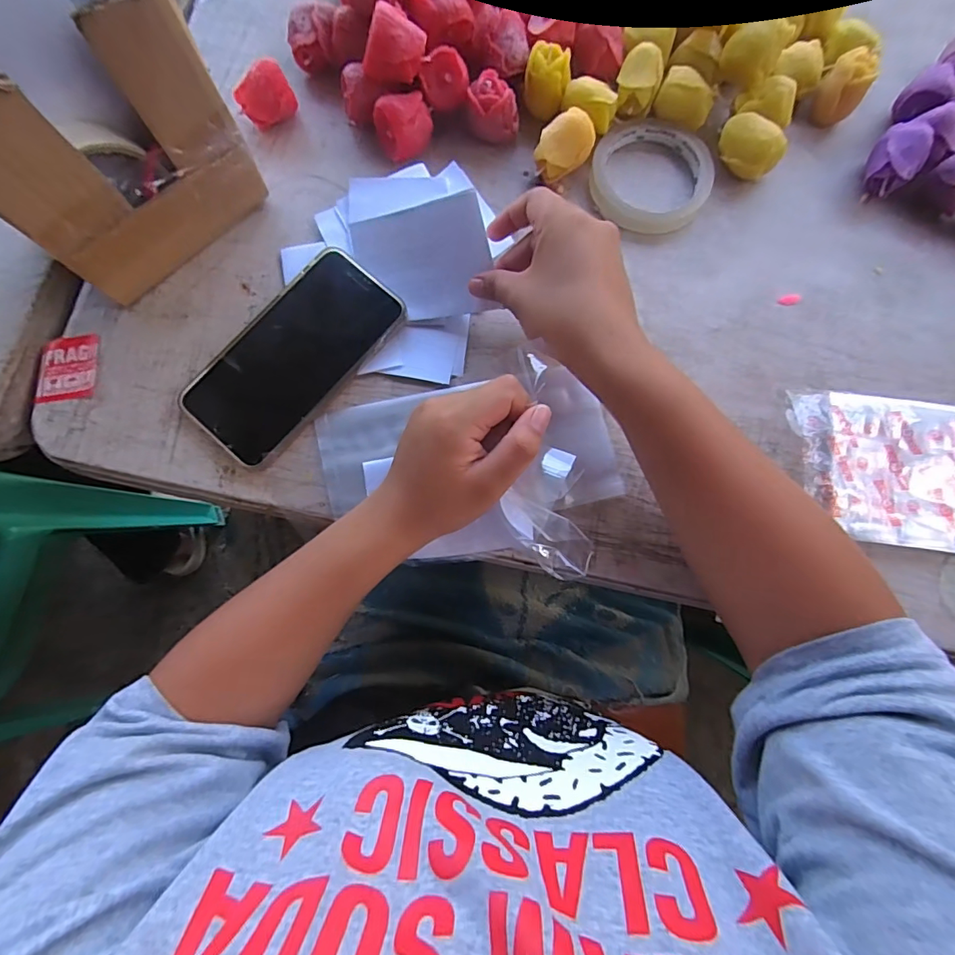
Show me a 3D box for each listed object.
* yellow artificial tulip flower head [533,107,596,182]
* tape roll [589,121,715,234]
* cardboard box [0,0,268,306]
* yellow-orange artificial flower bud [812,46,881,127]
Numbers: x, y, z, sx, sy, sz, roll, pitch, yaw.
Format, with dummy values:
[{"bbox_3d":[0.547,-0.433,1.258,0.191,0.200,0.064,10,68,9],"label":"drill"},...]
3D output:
[{"bbox_3d":[0.065,-0.247,0.369,0.041,0.040,0.029,-43,83,-8],"label":"yellow artificial tulip flower head"},{"bbox_3d":[0.133,-0.231,0.376,0.090,0.012,0.090,0,79,-1],"label":"tape roll"},{"bbox_3d":[-0.223,-0.199,0.303,0.144,0.134,0.054,-44,83,-8],"label":"cardboard box"},{"bbox_3d":[0.286,-0.304,0.383,0.034,0.044,0.031,37,81,6],"label":"yellow-orange artificial flower bud"}]

